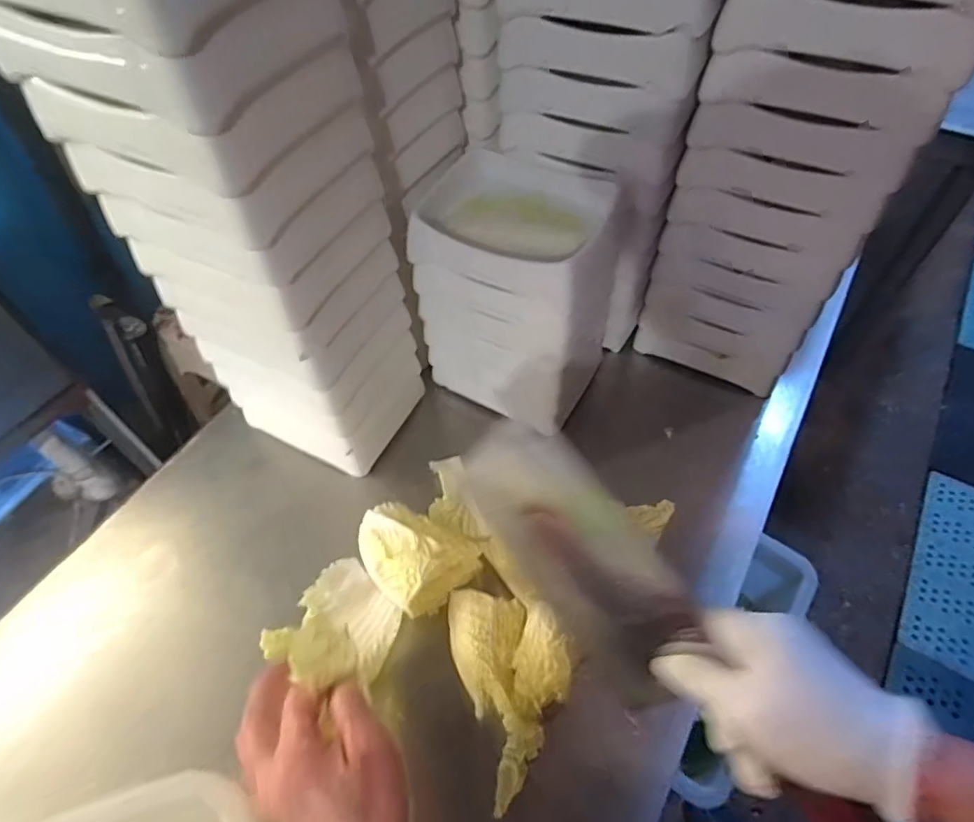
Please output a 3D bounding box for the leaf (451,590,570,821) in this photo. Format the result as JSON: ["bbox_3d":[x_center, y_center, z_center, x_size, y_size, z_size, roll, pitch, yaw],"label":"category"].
[{"bbox_3d":[0.023,0.207,0.429,0.082,0.046,0.142,-12,56,-6],"label":"leaf"}]

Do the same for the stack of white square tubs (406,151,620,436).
[{"bbox_3d":[0.032,-0.112,0.544,0.149,0.198,0.135,24,60,18],"label":"stack of white square tubs"}]

